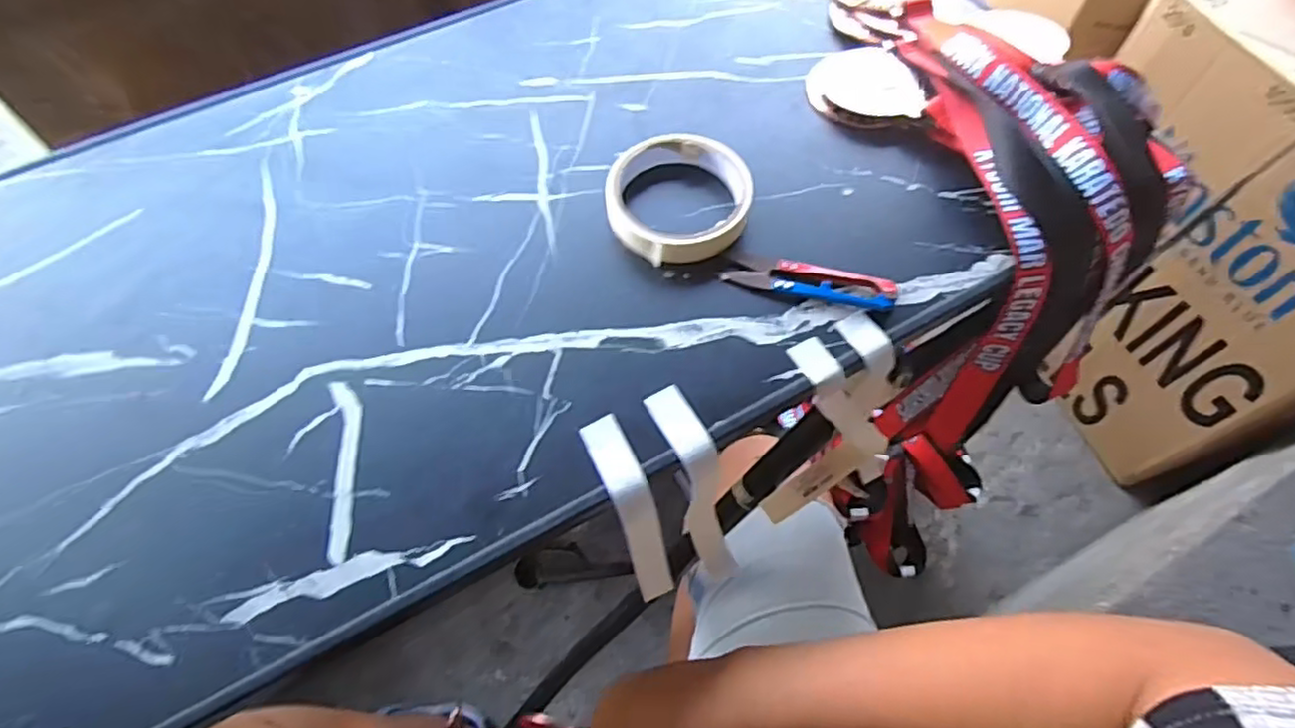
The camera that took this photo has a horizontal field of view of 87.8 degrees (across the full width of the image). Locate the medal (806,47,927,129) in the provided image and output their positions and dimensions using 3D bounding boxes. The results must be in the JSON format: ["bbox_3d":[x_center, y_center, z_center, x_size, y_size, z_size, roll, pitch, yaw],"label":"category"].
[{"bbox_3d":[0.151,-0.200,0.475,0.072,0.014,0.079,3,61,1],"label":"medal"}]

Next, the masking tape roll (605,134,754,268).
[{"bbox_3d":[0.019,-0.103,0.421,0.087,0.023,0.088,2,64,-4],"label":"masking tape roll"}]

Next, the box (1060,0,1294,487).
[{"bbox_3d":[0.808,-0.189,0.958,0.238,0.550,0.538,-17,67,-12],"label":"box"}]

